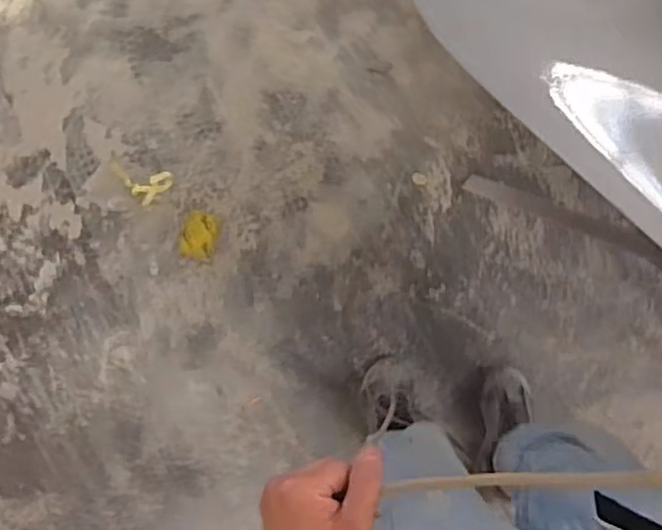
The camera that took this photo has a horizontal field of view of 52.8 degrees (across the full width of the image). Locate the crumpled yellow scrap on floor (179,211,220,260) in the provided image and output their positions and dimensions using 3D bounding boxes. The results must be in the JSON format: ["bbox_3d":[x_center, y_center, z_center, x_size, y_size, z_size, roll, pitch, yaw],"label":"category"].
[{"bbox_3d":[-0.281,-0.062,1.420,0.071,0.005,0.096,15,89,-2],"label":"crumpled yellow scrap on floor"}]

